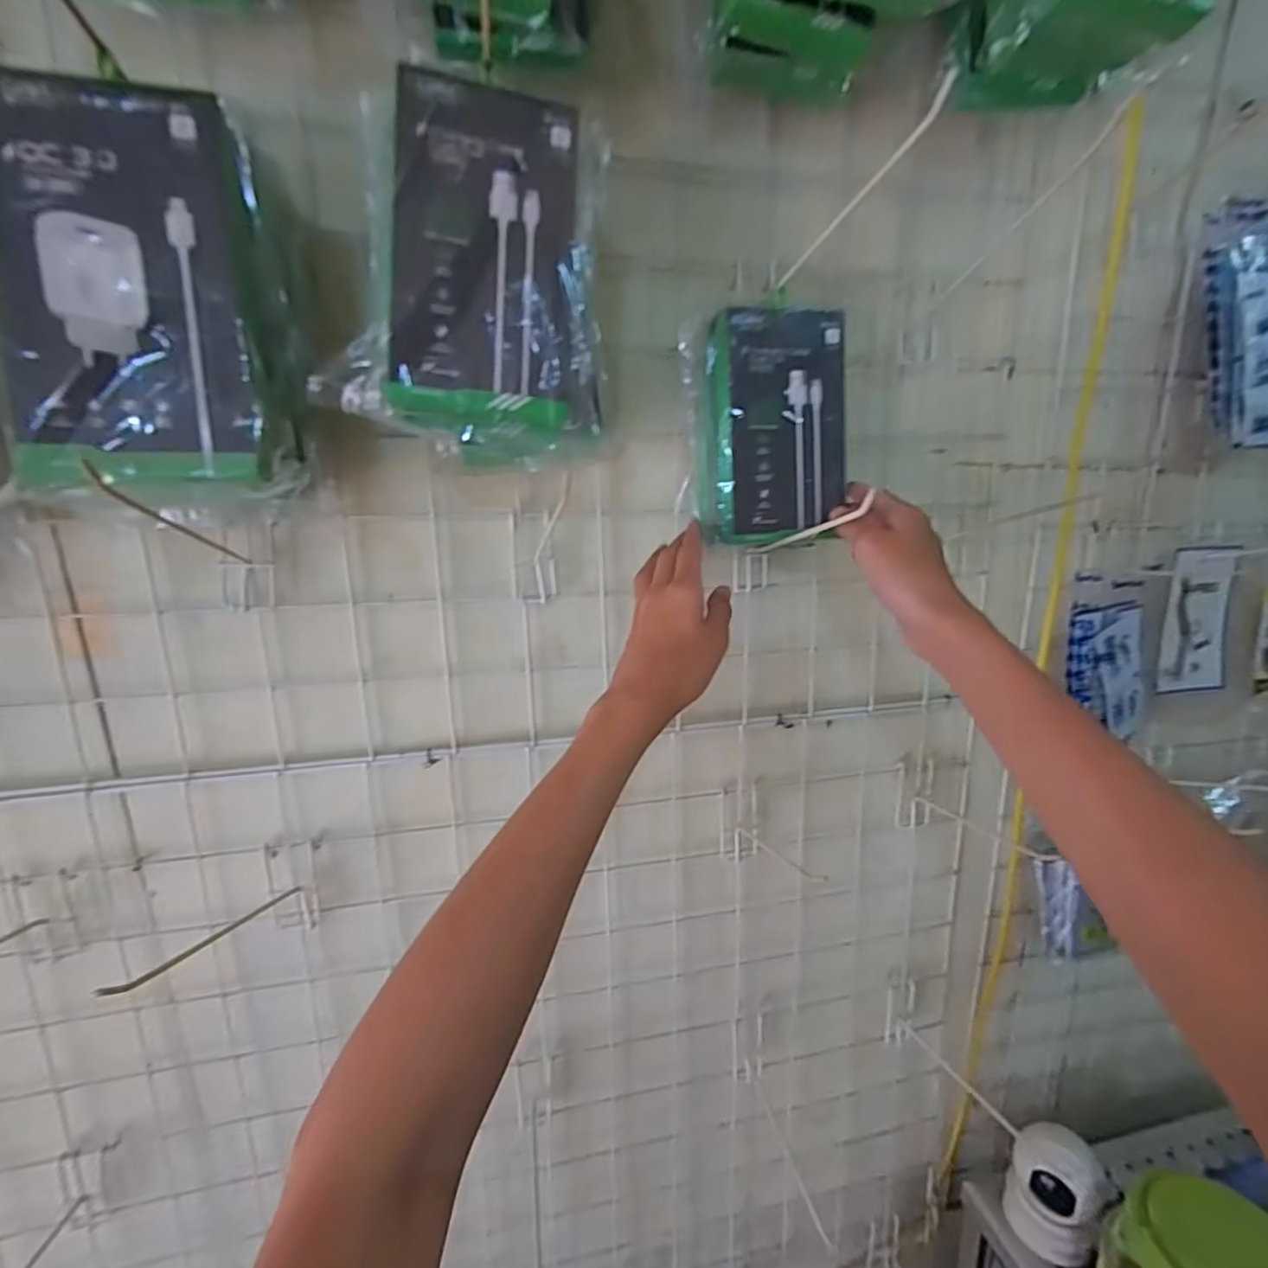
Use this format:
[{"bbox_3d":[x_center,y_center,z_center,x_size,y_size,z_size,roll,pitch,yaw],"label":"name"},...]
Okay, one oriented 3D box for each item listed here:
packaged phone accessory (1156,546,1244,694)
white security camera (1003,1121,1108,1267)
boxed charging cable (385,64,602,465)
[{"bbox_3d":[0.545,-0.013,0.611,0.079,0.138,0.007,-6,11,-9],"label":"packaged phone accessory"},{"bbox_3d":[0.404,0.536,0.608,0.073,0.098,0.061,8,16,36],"label":"white security camera"},{"bbox_3d":[-0.072,-0.181,0.317,0.099,0.170,0.027,-5,14,-13],"label":"boxed charging cable"}]

